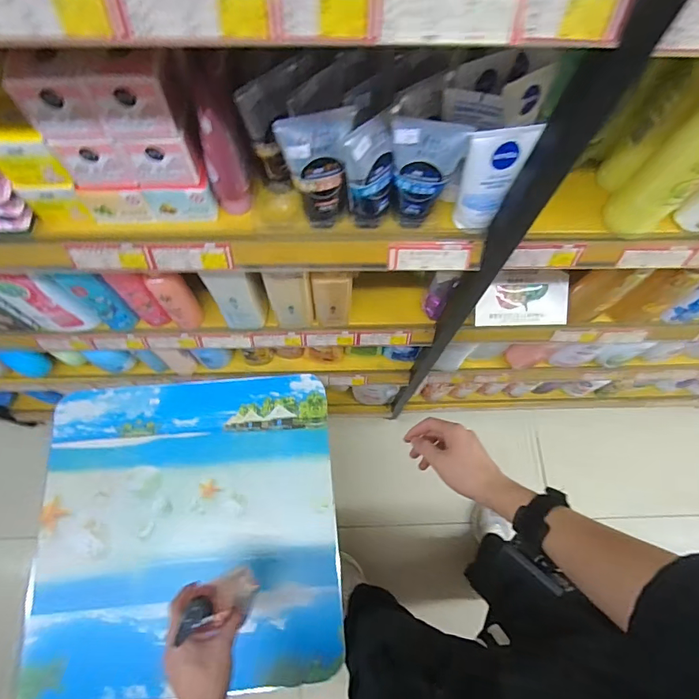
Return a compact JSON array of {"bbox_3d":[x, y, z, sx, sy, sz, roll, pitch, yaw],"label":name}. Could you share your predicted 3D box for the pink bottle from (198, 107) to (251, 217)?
[{"bbox_3d":[-0.131,-0.191,0.458,0.036,0.143,0.033,-22,71,-9],"label":"pink bottle"}]

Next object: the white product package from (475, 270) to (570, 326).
[{"bbox_3d":[0.299,-0.089,0.758,0.155,0.026,0.093,-1,91,-2],"label":"white product package"}]

